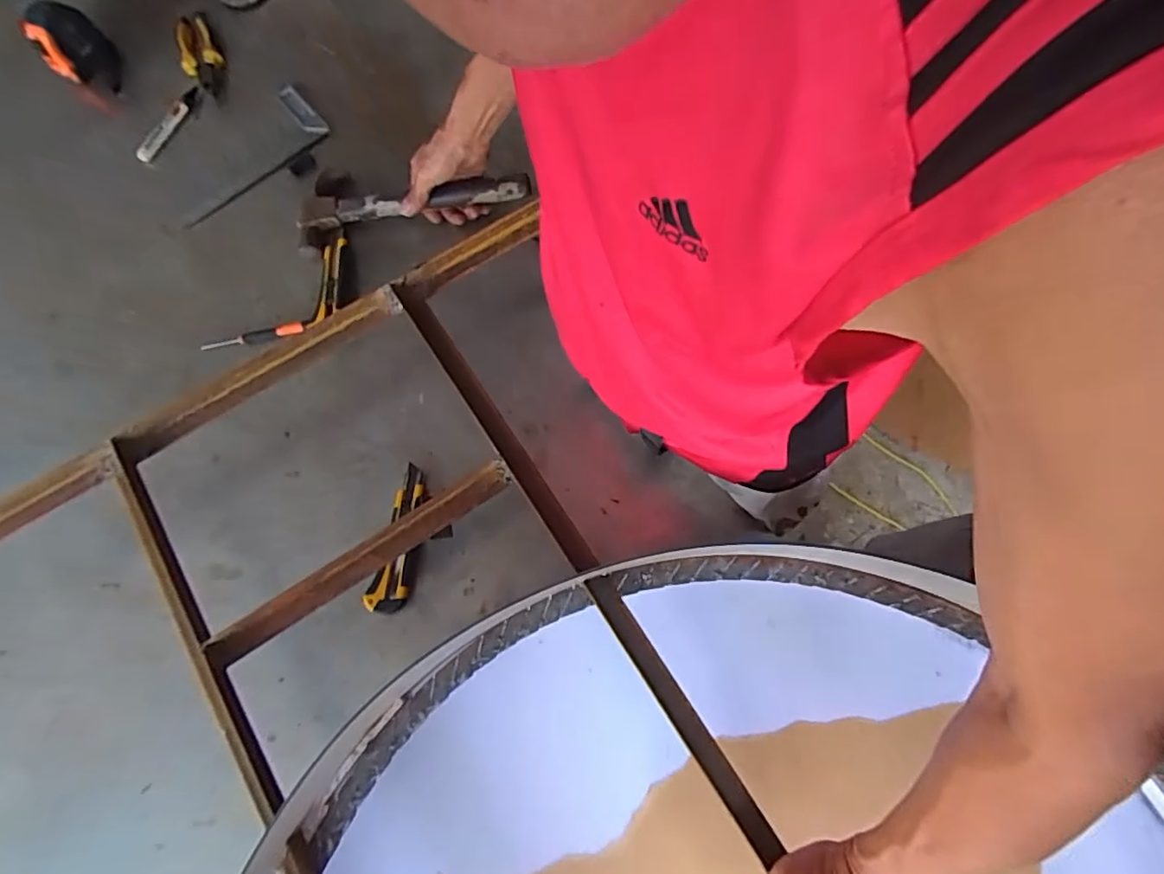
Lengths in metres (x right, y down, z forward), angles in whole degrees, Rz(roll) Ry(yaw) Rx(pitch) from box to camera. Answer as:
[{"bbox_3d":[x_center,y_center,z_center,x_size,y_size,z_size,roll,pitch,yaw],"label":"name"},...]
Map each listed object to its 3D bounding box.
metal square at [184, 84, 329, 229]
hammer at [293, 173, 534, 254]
[{"bbox_3d":[-0.459,-0.382,0.788,0.230,0.014,0.094,-42,77,-10],"label":"metal square"},{"bbox_3d":[-0.210,-0.299,0.729,0.286,0.032,0.120,-4,73,8],"label":"hammer"}]

